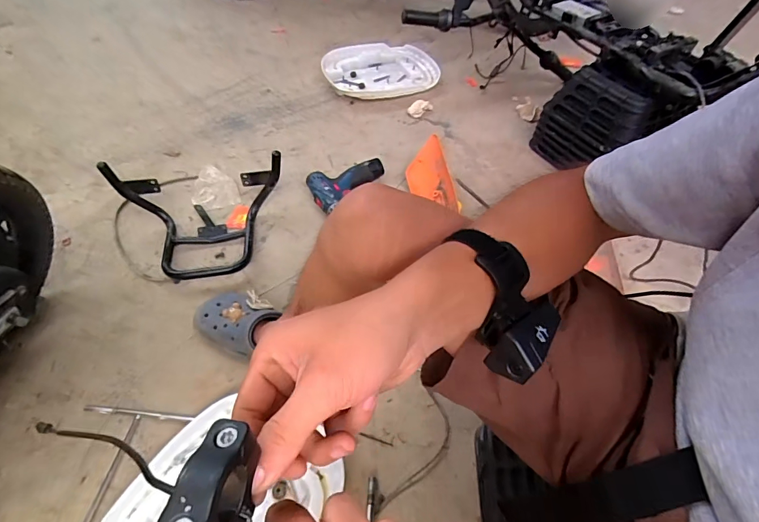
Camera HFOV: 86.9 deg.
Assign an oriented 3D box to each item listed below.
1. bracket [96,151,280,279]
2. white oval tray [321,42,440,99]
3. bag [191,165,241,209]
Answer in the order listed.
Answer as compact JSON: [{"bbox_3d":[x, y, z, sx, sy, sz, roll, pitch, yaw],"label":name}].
[{"bbox_3d":[-0.352,-0.075,0.803,0.328,0.143,0.202,-8,55,-12],"label":"bracket"},{"bbox_3d":[0.016,-0.613,1.290,0.379,0.053,0.264,-18,58,-18],"label":"white oval tray"},{"bbox_3d":[-0.390,-0.183,0.962,0.099,0.018,0.133,-8,55,-12],"label":"bag"}]

